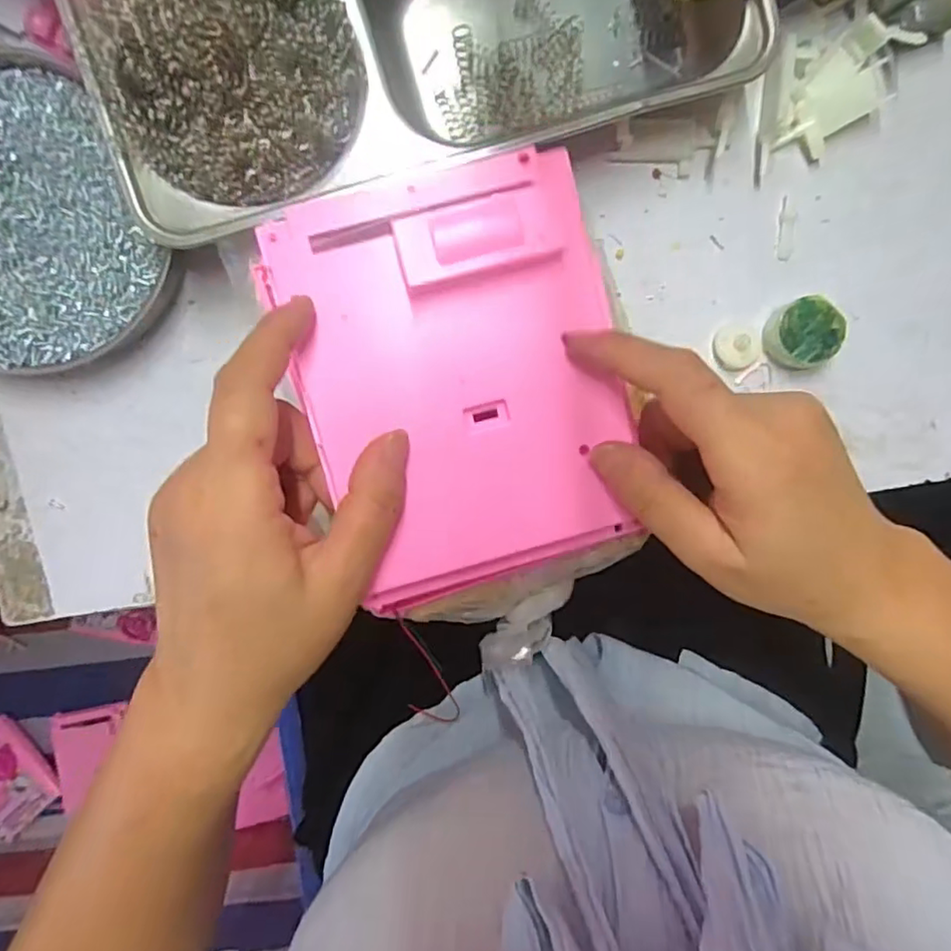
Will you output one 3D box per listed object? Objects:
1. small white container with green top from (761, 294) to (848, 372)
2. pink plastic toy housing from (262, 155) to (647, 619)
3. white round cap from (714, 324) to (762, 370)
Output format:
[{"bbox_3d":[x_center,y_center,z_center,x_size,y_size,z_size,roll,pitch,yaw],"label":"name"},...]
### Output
[{"bbox_3d":[0.162,-0.070,0.301,0.031,0.017,0.032,-19,96,1],"label":"small white container with green top"},{"bbox_3d":[-0.004,-0.034,0.235,0.120,0.027,0.155,-16,96,1],"label":"pink plastic toy housing"},{"bbox_3d":[0.133,-0.065,0.307,0.024,0.004,0.022,0,96,-1],"label":"white round cap"}]

